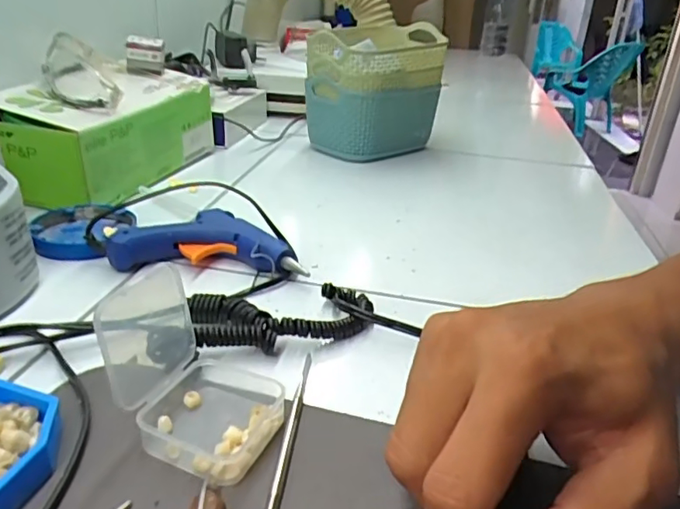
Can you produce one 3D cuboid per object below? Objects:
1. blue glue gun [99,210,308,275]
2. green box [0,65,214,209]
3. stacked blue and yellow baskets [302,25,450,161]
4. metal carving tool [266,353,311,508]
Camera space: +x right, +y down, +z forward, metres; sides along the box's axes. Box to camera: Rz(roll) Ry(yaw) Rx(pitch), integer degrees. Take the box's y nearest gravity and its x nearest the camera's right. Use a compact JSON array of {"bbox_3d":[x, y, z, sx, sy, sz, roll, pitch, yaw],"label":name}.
[{"bbox_3d":[-0.103,-0.012,0.434,0.155,0.023,0.073,5,27,1],"label":"blue glue gun"},{"bbox_3d":[-0.225,-0.128,0.566,0.113,0.089,0.222,12,28,15],"label":"green box"},{"bbox_3d":[0.053,-0.201,0.709,0.114,0.134,0.181,25,34,37],"label":"stacked blue and yellow baskets"},{"bbox_3d":[-0.025,0.092,0.255,0.005,0.007,0.155,6,27,3],"label":"metal carving tool"}]

